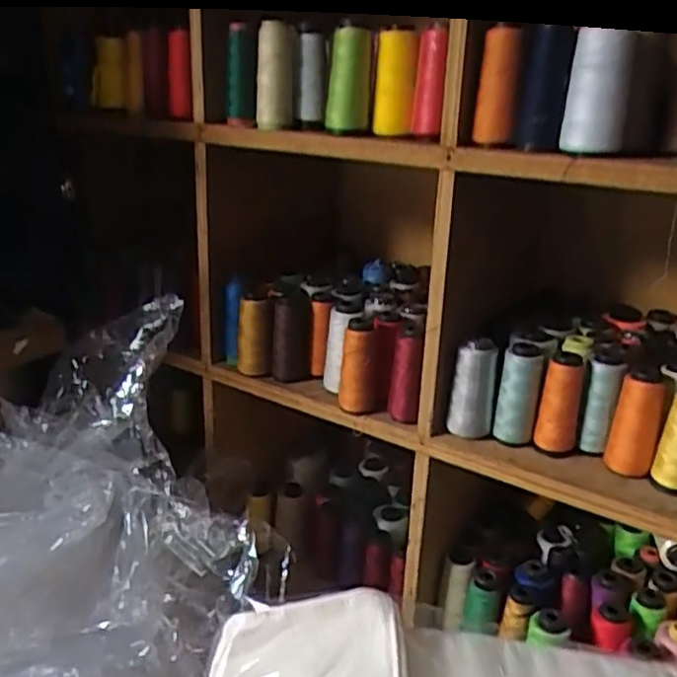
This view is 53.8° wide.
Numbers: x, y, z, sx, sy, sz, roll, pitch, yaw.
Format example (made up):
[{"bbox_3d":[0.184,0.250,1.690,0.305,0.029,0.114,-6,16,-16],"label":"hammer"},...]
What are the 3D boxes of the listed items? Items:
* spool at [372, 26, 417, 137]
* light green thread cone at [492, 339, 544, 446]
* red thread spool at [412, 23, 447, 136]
[{"bbox_3d":[0.059,-0.264,0.694,0.040,0.099,0.048,4,20,5],"label":"spool"},{"bbox_3d":[0.200,0.060,0.741,0.041,0.106,0.034,9,21,17],"label":"light green thread cone"},{"bbox_3d":[0.090,-0.255,0.666,0.028,0.098,0.035,6,21,9],"label":"red thread spool"}]

